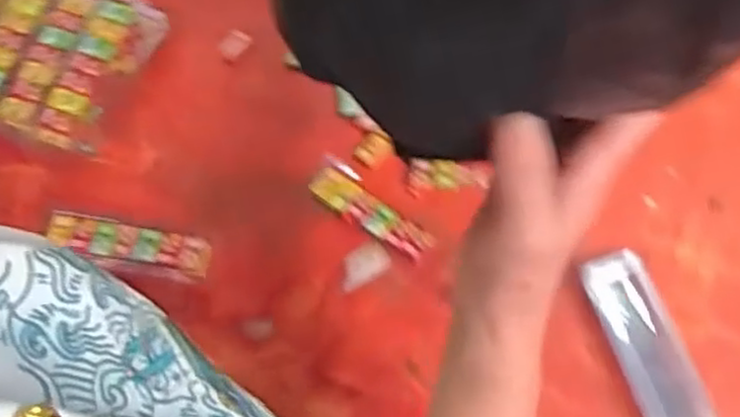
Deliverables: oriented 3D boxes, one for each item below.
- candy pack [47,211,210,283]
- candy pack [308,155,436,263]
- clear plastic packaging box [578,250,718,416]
[{"bbox_3d":[-0.185,0.030,0.547,0.124,0.013,0.037,10,70,4],"label":"candy pack"},{"bbox_3d":[-0.001,0.002,0.561,0.108,0.005,0.036,40,74,14],"label":"candy pack"},{"bbox_3d":[0.203,0.103,0.520,0.044,0.020,0.146,-18,70,-7],"label":"clear plastic packaging box"}]

